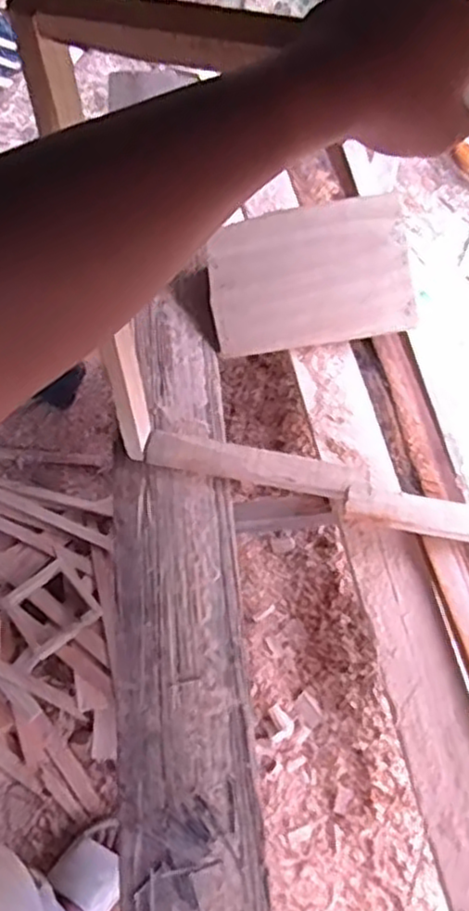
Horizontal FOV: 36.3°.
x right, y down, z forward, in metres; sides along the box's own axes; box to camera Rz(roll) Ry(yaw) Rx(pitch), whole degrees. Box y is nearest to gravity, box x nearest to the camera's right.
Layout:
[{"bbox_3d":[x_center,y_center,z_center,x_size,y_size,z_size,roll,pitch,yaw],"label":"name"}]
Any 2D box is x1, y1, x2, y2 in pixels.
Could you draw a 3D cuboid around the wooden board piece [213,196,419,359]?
[{"bbox_3d":[0.108,-0.262,1.056,0.284,0.018,0.204,-9,88,6],"label":"wooden board piece"}]

